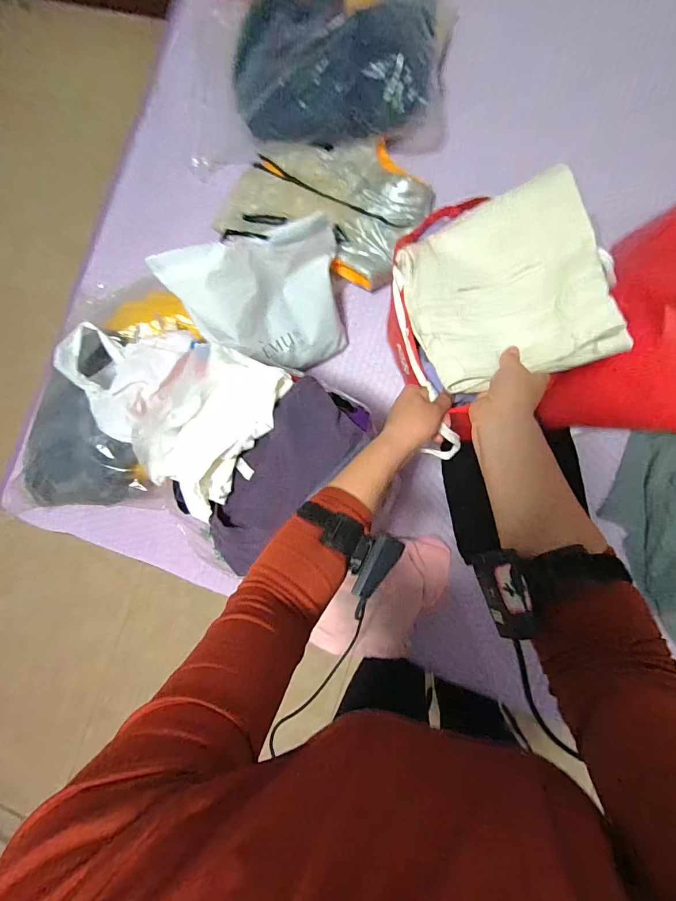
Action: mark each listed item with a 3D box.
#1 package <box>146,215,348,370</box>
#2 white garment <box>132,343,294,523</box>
[{"bbox_3d":[-0.145,-0.279,0.749,0.325,0.069,0.255,-18,119,-17],"label":"package"},{"bbox_3d":[-0.193,-0.040,0.563,0.191,0.069,0.234,23,89,8],"label":"white garment"}]

